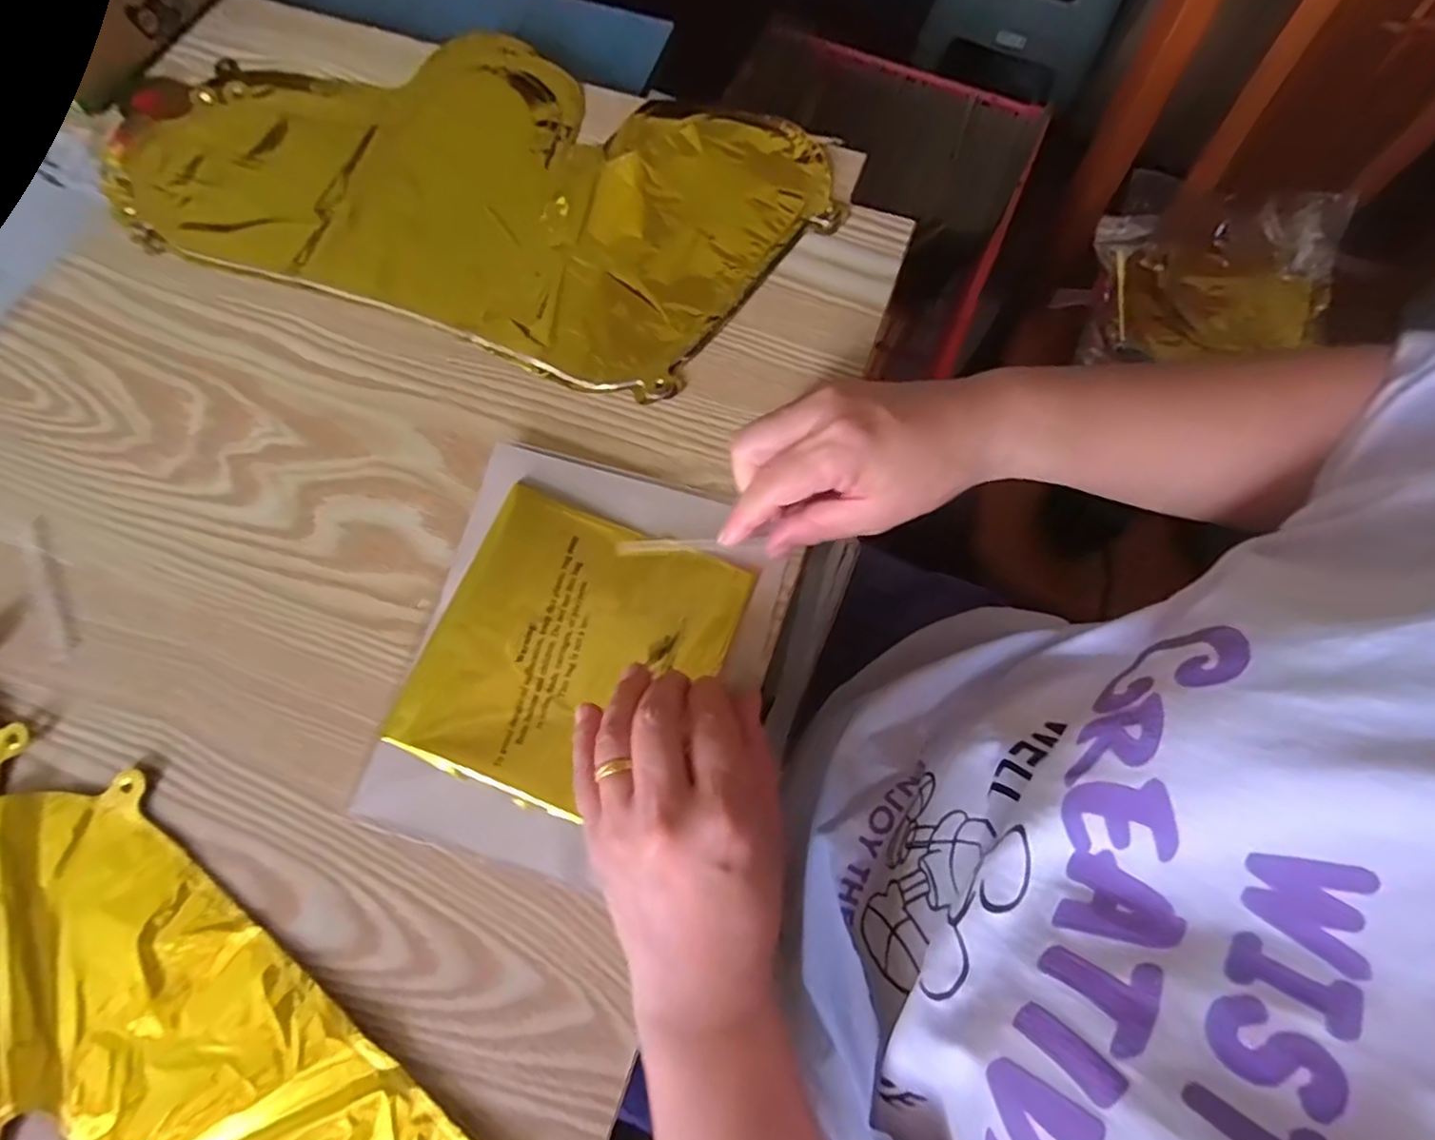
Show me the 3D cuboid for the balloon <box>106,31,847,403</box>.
[{"bbox_3d":[-0.151,-0.242,0.395,0.403,0.014,0.212,20,74,7],"label":"balloon"}]

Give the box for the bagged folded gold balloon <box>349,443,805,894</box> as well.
[{"bbox_3d":[-0.061,0.040,0.310,0.165,0.013,0.194,15,73,6],"label":"bagged folded gold balloon"}]

